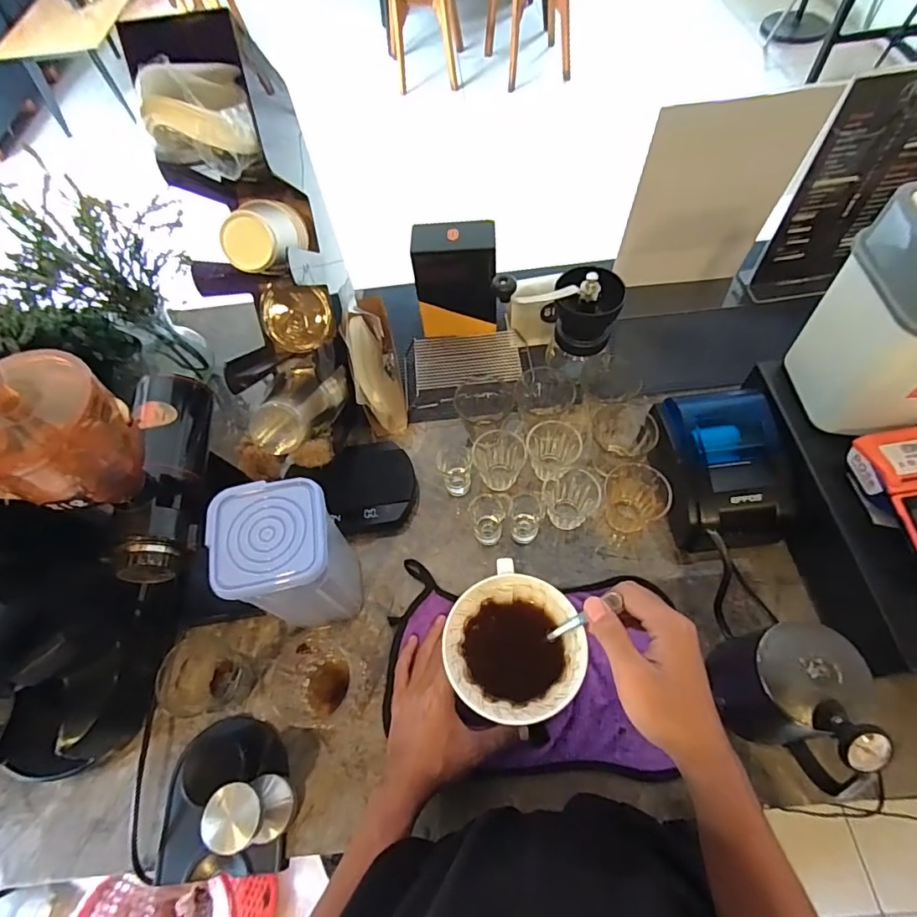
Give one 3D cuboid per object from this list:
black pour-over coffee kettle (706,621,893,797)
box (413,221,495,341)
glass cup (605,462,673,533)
[{"bbox_3d":[0.303,0.226,0.467,0.088,0.157,0.128,5,61,7],"label":"black pour-over coffee kettle"},{"bbox_3d":[-0.005,-0.265,0.759,0.120,0.156,0.065,-5,60,2],"label":"box"},{"bbox_3d":[0.215,0.048,0.629,0.066,0.078,0.082,-6,60,1],"label":"glass cup"}]

